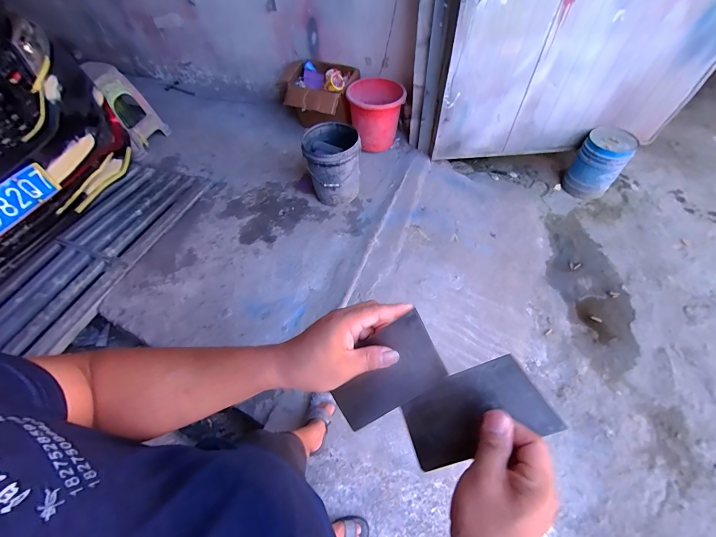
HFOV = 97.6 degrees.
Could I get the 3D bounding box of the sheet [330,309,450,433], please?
[{"bbox_3d":[0.026,0.109,0.327,0.127,0.005,0.071,-37,76,16],"label":"sheet"}]

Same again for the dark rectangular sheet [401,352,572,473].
[{"bbox_3d":[0.110,0.140,0.306,0.130,0.007,0.072,-26,61,13],"label":"dark rectangular sheet"}]

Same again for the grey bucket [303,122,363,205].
[{"bbox_3d":[-0.146,-0.603,1.830,0.298,0.366,0.314,-2,55,2],"label":"grey bucket"}]

